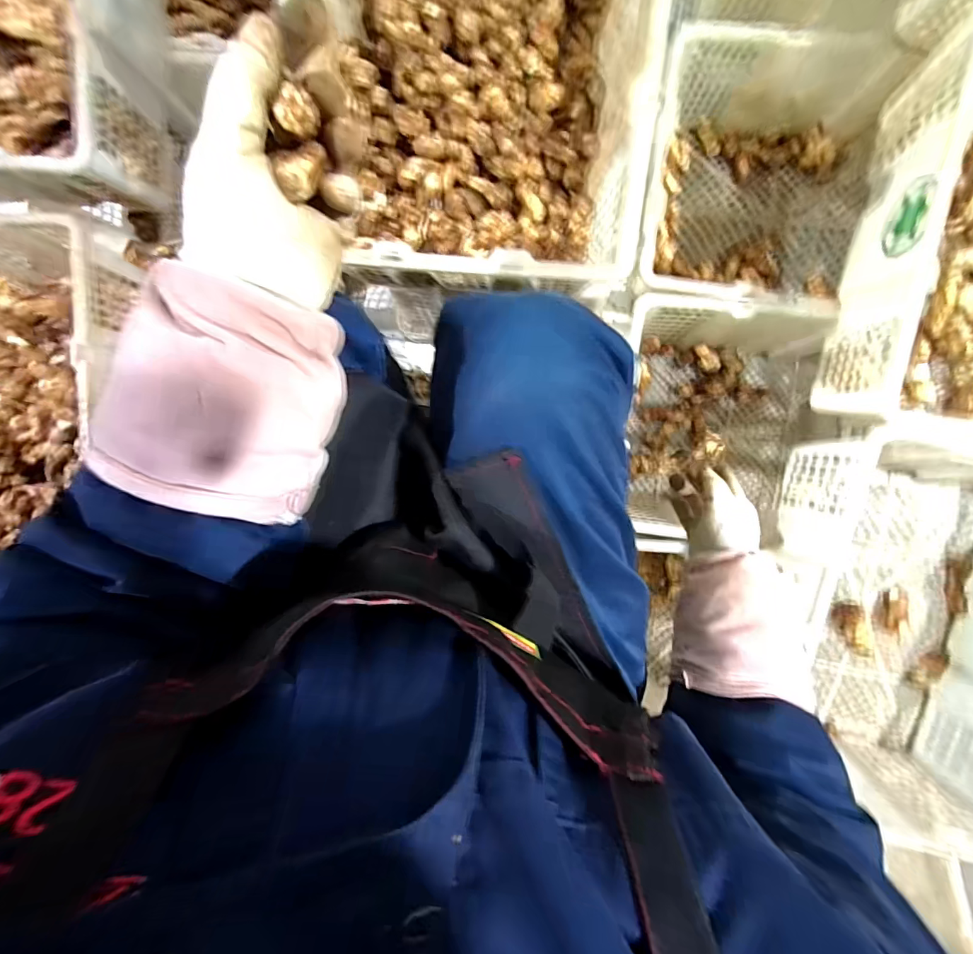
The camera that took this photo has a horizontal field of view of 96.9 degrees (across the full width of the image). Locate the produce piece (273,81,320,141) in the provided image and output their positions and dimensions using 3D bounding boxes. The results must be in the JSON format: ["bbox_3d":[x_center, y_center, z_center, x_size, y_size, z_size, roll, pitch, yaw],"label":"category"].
[{"bbox_3d":[-0.093,-0.179,0.211,0.019,0.013,0.017,-36,93,6],"label":"produce piece"}]

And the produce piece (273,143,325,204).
[{"bbox_3d":[-0.096,-0.159,0.222,0.014,0.018,0.029,19,96,1],"label":"produce piece"}]

